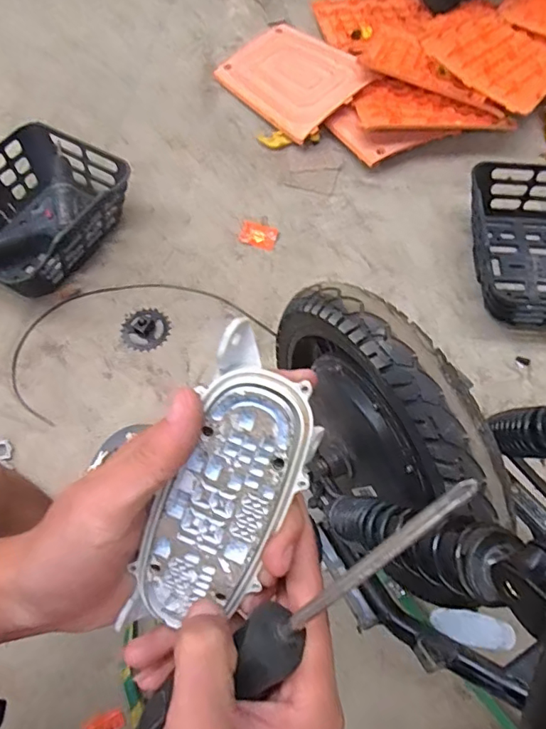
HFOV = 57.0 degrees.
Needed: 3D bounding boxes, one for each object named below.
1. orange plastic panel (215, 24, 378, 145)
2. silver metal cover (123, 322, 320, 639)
[{"bbox_3d":[0.049,-0.661,1.154,0.242,0.020,0.321,-41,67,-4],"label":"orange plastic panel"},{"bbox_3d":[-0.020,0.058,0.209,0.048,0.016,0.138,26,103,11],"label":"silver metal cover"}]

